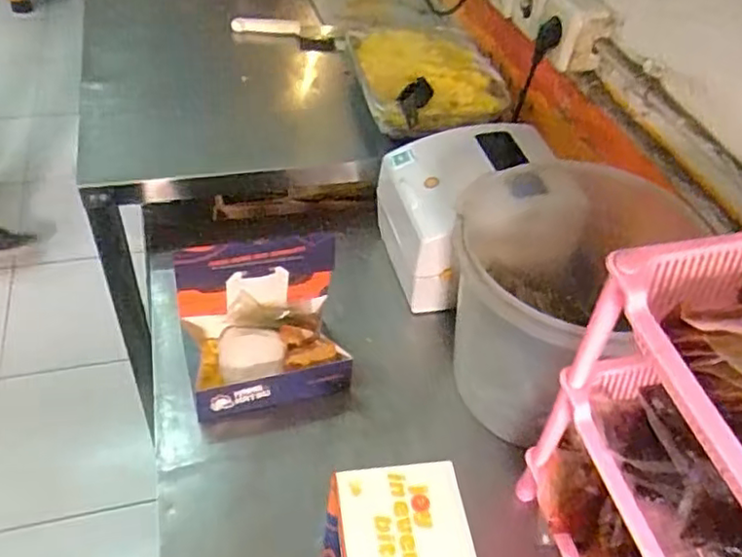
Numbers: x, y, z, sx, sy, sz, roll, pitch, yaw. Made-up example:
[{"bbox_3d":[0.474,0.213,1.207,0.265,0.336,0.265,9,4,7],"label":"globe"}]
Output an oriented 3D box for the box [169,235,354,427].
[{"bbox_3d":[-0.117,0.056,0.729,0.174,0.163,0.114,-11,48,-17],"label":"box"}]

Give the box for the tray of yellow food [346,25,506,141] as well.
[{"bbox_3d":[0.077,-0.325,1.030,0.203,0.058,0.291,-9,47,-15],"label":"tray of yellow food"}]

